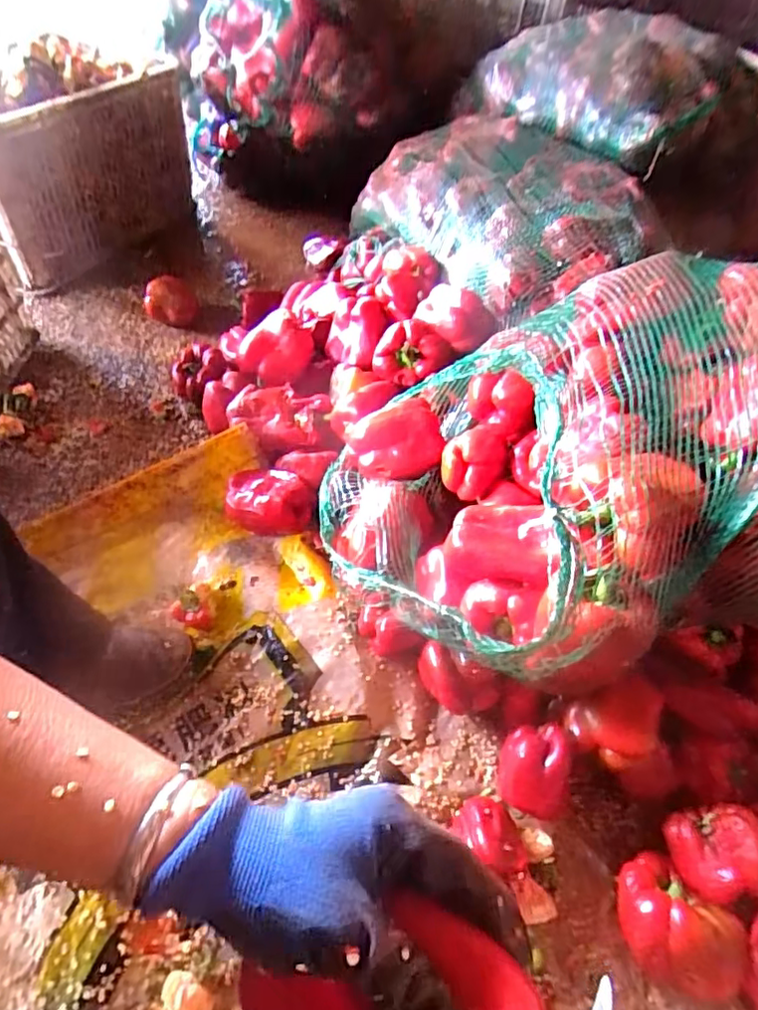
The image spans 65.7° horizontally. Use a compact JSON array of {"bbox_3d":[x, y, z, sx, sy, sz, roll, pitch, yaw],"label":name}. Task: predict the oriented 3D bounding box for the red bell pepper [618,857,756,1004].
[{"bbox_3d":[0.262,0.369,0.520,0.100,0.062,0.093,17,50,9],"label":"red bell pepper"}]

